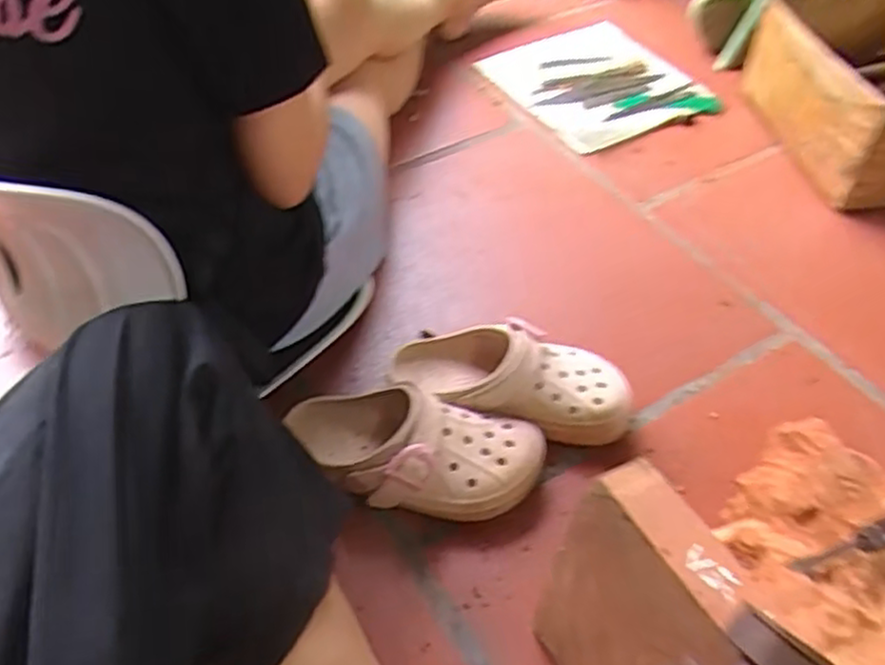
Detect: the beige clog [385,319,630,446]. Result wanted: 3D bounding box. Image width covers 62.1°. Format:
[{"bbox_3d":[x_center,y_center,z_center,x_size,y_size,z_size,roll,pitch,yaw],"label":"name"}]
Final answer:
[{"bbox_3d":[0.066,0.046,0.752,0.245,0.092,0.099,8,49,8],"label":"beige clog"}]

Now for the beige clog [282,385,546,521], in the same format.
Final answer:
[{"bbox_3d":[-0.032,0.110,0.694,0.246,0.090,0.106,8,49,7],"label":"beige clog"}]

